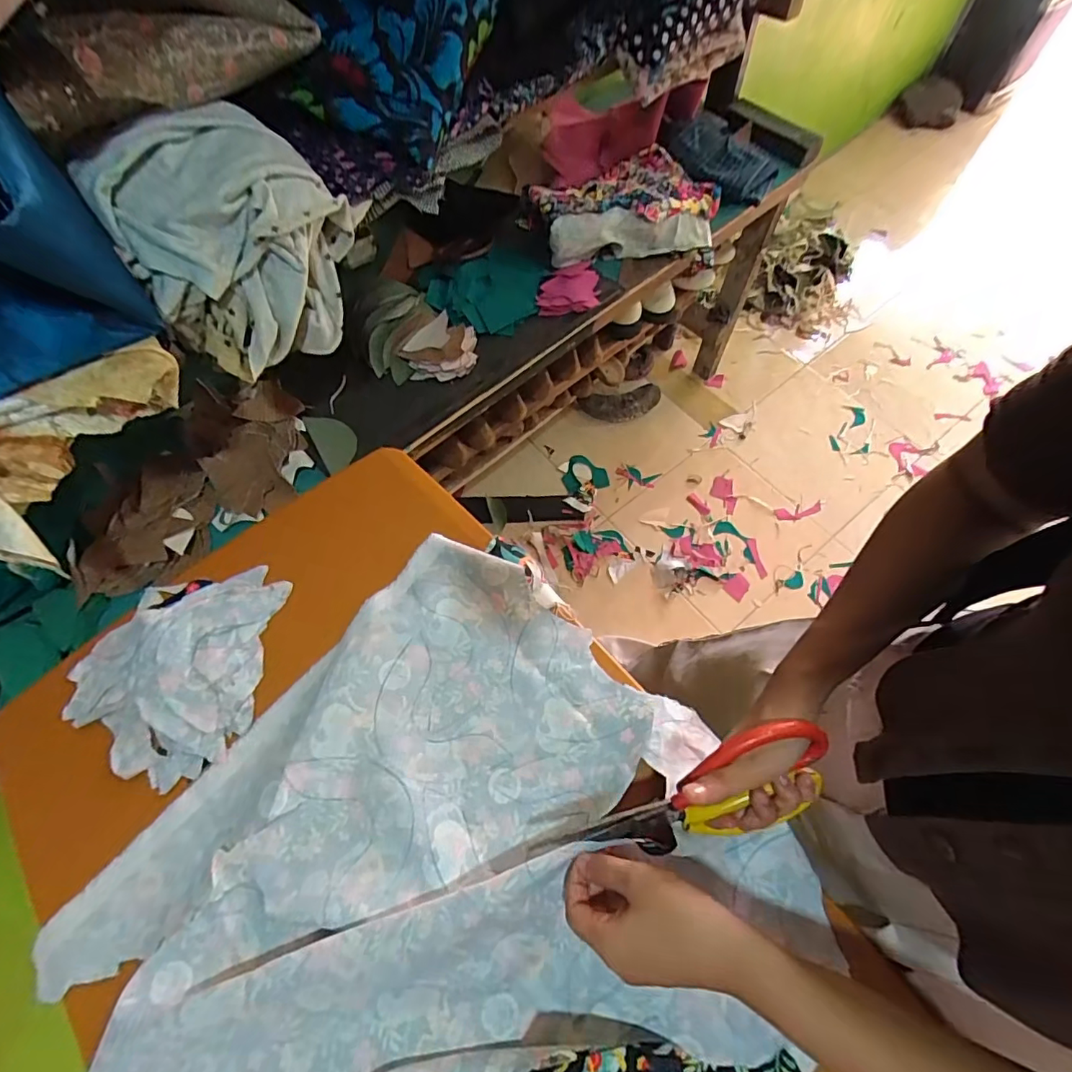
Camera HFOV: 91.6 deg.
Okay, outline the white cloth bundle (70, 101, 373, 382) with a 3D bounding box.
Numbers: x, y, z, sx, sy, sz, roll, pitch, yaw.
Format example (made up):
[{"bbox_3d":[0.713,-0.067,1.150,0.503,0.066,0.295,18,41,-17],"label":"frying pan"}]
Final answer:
[{"bbox_3d":[-0.258,-0.271,0.483,0.201,0.163,0.115,-37,69,-15],"label":"white cloth bundle"}]

